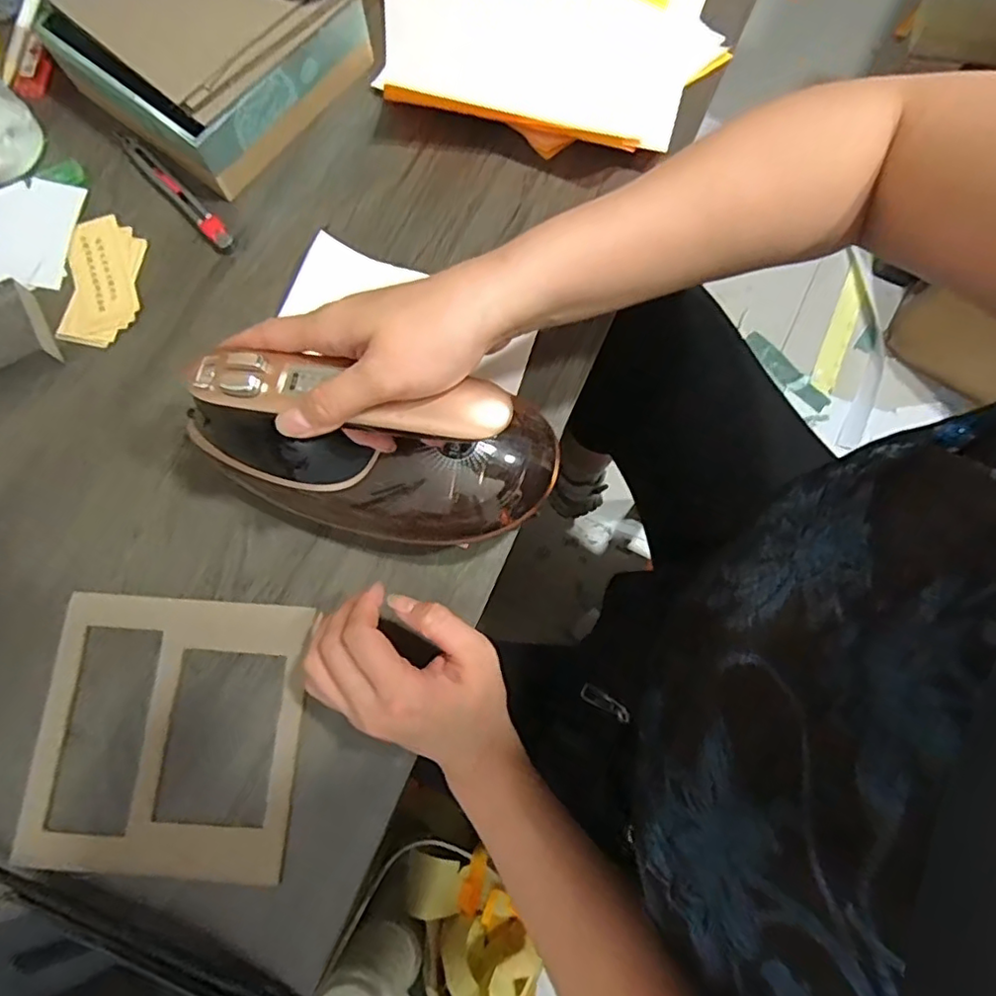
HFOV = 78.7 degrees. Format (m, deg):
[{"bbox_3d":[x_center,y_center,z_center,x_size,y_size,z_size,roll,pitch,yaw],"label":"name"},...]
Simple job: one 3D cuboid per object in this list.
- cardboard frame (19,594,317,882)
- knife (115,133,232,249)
[{"bbox_3d":[-0.213,0.150,0.394,0.170,0.006,0.166,4,75,2],"label":"cardboard frame"},{"bbox_3d":[-0.261,-0.250,0.488,0.015,0.009,0.143,-43,80,-9],"label":"knife"}]

